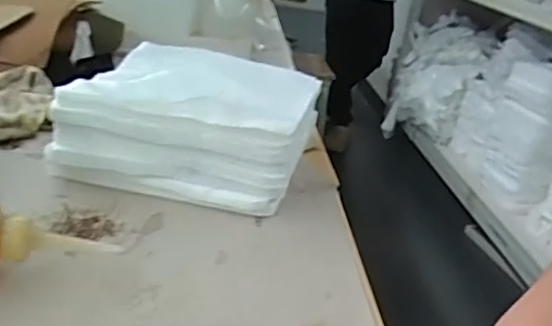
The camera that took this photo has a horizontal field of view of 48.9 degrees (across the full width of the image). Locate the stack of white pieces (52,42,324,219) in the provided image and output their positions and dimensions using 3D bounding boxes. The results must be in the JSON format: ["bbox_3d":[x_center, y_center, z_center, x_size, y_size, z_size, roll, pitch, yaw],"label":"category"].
[{"bbox_3d":[-0.075,-0.041,0.610,0.213,0.093,0.217,11,21,9],"label":"stack of white pieces"}]

